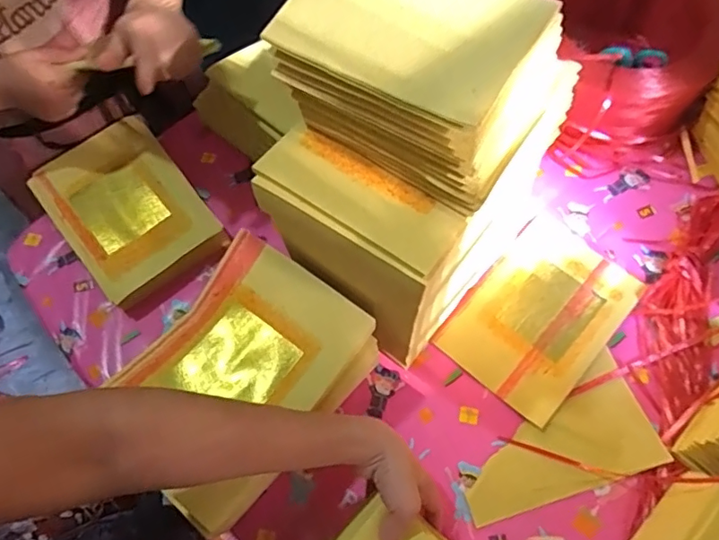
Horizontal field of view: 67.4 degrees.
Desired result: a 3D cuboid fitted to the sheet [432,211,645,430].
[{"bbox_3d":[0.228,0.054,0.672,0.159,0.006,0.235,38,73,18],"label":"sheet"}]

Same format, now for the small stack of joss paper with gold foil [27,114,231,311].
[{"bbox_3d":[-0.303,-0.075,0.719,0.167,0.065,0.219,-35,69,-13],"label":"small stack of joss paper with gold foil"}]

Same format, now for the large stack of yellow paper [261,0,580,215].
[{"bbox_3d":[0.042,-0.145,0.383,0.178,0.119,0.121,27,69,13],"label":"large stack of yellow paper"}]

